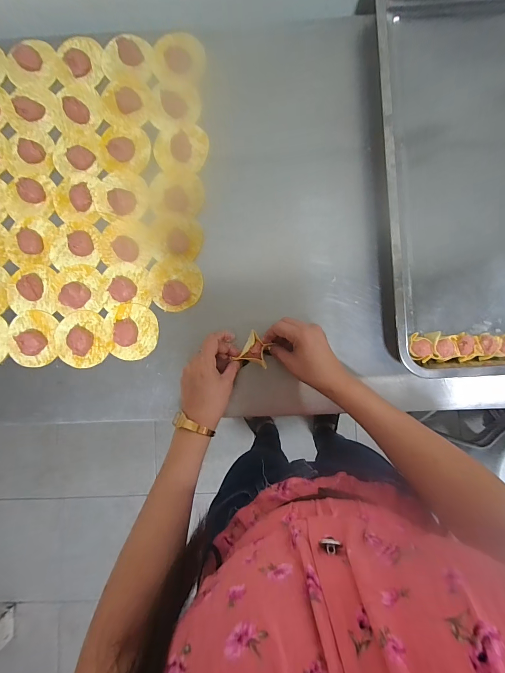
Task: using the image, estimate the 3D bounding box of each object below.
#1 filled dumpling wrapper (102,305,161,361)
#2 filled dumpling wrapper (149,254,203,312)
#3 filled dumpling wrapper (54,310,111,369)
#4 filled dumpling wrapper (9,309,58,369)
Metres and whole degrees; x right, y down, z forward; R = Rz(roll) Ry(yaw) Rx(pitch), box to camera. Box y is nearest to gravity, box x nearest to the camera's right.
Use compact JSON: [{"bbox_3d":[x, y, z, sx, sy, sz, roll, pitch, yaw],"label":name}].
[{"bbox_3d":[-0.182,-0.008,0.468,0.078,0.023,0.082,-5,88,1],"label":"filled dumpling wrapper"},{"bbox_3d":[-0.115,-0.082,0.472,0.075,0.020,0.082,-10,88,1],"label":"filled dumpling wrapper"},{"bbox_3d":[-0.256,0.004,0.470,0.075,0.020,0.084,-16,88,0],"label":"filled dumpling wrapper"},{"bbox_3d":[-0.331,0.002,0.469,0.075,0.023,0.082,0,88,1],"label":"filled dumpling wrapper"}]

